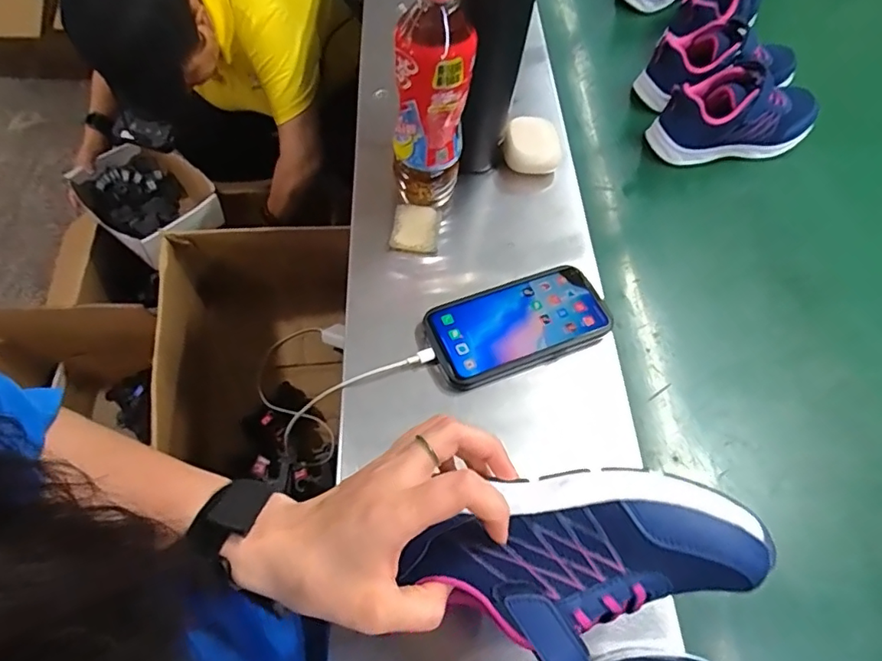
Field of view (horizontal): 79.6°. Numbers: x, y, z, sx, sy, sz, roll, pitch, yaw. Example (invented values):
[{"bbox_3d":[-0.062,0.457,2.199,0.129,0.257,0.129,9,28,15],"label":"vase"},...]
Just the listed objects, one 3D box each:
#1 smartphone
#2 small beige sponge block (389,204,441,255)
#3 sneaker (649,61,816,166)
[{"bbox_3d":[0.070,-0.006,0.476,0.159,0.018,0.081,-21,65,-14],"label":"smartphone"},{"bbox_3d":[-0.025,-0.100,0.526,0.046,0.010,0.057,5,64,0],"label":"small beige sponge block"},{"bbox_3d":[0.351,-0.257,0.627,0.198,0.084,0.075,-6,60,-4],"label":"sneaker"}]

